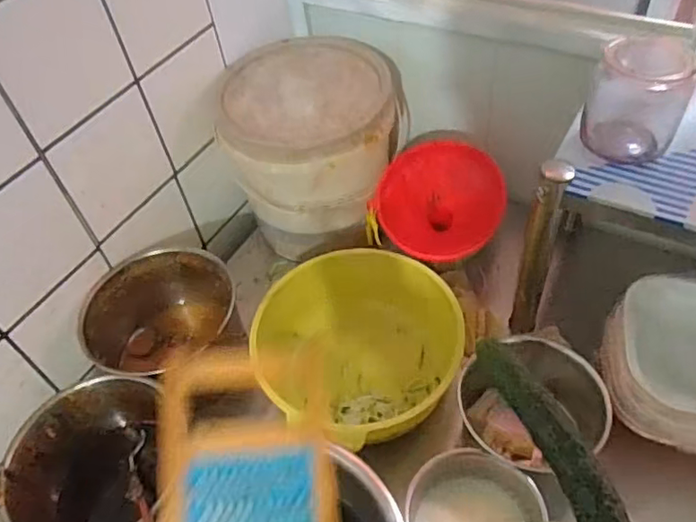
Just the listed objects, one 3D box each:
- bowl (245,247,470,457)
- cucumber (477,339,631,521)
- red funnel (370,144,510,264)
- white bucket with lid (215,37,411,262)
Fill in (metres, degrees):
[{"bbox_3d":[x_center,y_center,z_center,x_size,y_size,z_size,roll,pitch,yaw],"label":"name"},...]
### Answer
[{"bbox_3d":[0.009,0.109,0.763,0.241,0.108,0.256,-3,49,4],"label":"bowl"},{"bbox_3d":[0.149,0.174,0.327,0.036,0.024,0.285,-16,68,-7],"label":"cucumber"},{"bbox_3d":[0.133,-0.089,0.860,0.178,0.173,0.131,16,20,4],"label":"red funnel"},{"bbox_3d":[-0.047,-0.177,0.901,0.250,0.224,0.256,5,50,11],"label":"white bucket with lid"}]

